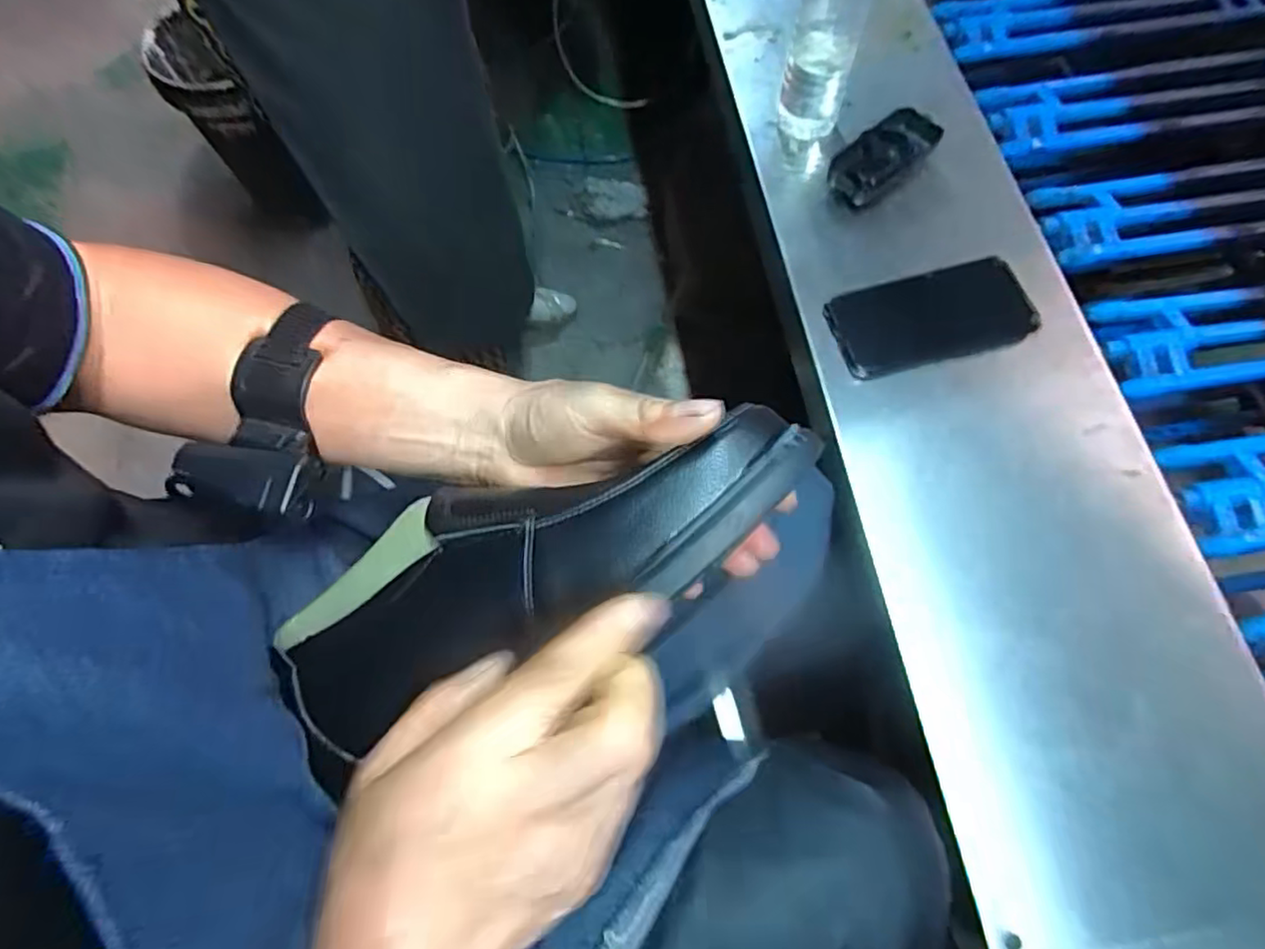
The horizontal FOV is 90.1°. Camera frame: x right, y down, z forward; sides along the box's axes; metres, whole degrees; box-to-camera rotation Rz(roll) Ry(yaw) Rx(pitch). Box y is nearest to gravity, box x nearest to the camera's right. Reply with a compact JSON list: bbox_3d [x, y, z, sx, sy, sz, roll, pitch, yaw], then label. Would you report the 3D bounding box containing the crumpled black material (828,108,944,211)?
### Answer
[{"bbox_3d":[0.233,-0.297,0.591,0.059,0.027,0.116,38,74,16],"label":"crumpled black material"}]

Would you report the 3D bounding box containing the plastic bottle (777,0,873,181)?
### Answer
[{"bbox_3d":[0.163,-0.385,0.525,0.062,0.231,0.075,19,70,10],"label":"plastic bottle"}]

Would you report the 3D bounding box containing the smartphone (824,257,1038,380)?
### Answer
[{"bbox_3d":[0.255,-0.132,0.536,0.169,0.011,0.081,-15,68,-3],"label":"smartphone"}]

